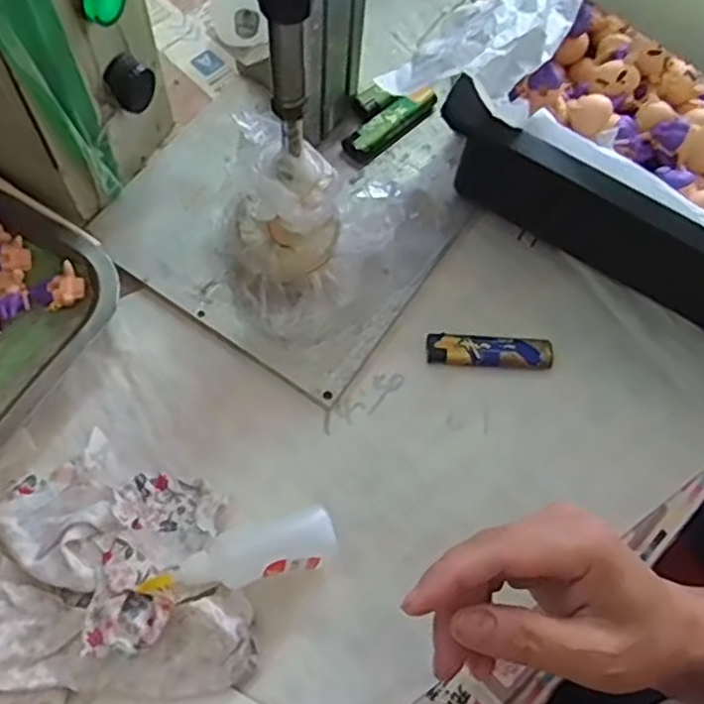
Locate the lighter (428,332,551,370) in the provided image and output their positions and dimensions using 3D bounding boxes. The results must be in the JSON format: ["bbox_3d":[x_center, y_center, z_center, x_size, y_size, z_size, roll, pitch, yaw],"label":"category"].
[{"bbox_3d":[0.089,0.000,0.461,0.080,0.010,0.020,4,66,-3],"label":"lighter"}]

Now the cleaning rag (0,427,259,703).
[{"bbox_3d":[-0.142,0.120,0.384,0.156,0.034,0.135,-10,68,-9],"label":"cleaning rag"}]

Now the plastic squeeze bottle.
[{"bbox_3d":[-0.061,0.111,0.390,0.103,0.038,0.034,-13,69,-10],"label":"plastic squeeze bottle"}]

